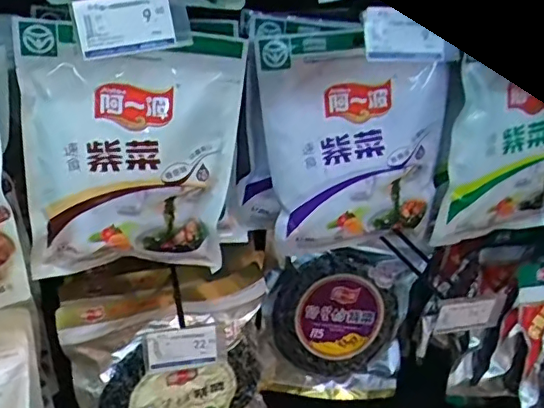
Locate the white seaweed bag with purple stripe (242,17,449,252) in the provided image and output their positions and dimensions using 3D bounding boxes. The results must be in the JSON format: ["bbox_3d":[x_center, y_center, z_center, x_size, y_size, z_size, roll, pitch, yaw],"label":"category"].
[{"bbox_3d":[0.081,-0.067,0.625,0.208,0.238,0.059,4,29,2],"label":"white seaweed bag with purple stripe"}]

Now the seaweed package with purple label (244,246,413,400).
[{"bbox_3d":[0.102,0.214,0.976,0.265,0.292,0.044,-8,20,-8],"label":"seaweed package with purple label"}]

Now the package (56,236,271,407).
[{"bbox_3d":[-0.126,0.231,0.782,0.267,0.310,0.075,-14,25,-23],"label":"package"}]

